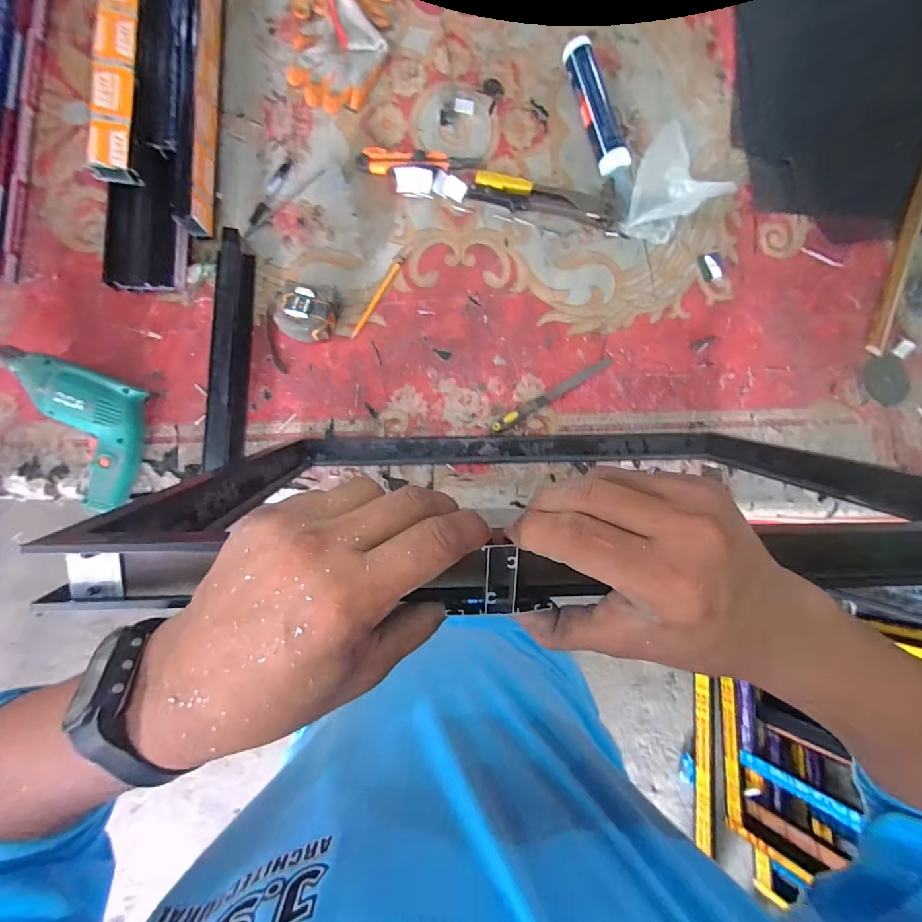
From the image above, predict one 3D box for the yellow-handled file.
[{"bbox_3d":[0.148,-0.107,0.661,0.228,0.019,0.019,-31,88,-7],"label":"yellow-handled file"}]

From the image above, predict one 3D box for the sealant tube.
[{"bbox_3d":[0.228,-0.575,0.696,0.053,0.042,0.200,-19,86,-6],"label":"sealant tube"}]

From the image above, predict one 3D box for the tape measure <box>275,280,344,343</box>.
[{"bbox_3d":[-0.225,-0.219,0.621,0.080,0.056,0.081,0,84,-5],"label":"tape measure"}]

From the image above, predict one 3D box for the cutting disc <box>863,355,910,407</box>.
[{"bbox_3d":[0.732,-0.137,0.720,0.088,0.004,0.088,0,84,-5],"label":"cutting disc"}]

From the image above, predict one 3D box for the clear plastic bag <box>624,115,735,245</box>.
[{"bbox_3d":[0.328,-0.411,0.659,0.138,0.105,0.099,31,83,-1],"label":"clear plastic bag"}]

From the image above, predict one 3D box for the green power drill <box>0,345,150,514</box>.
[{"bbox_3d":[-0.546,-0.046,0.570,0.224,0.064,0.173,17,83,-3],"label":"green power drill"}]

